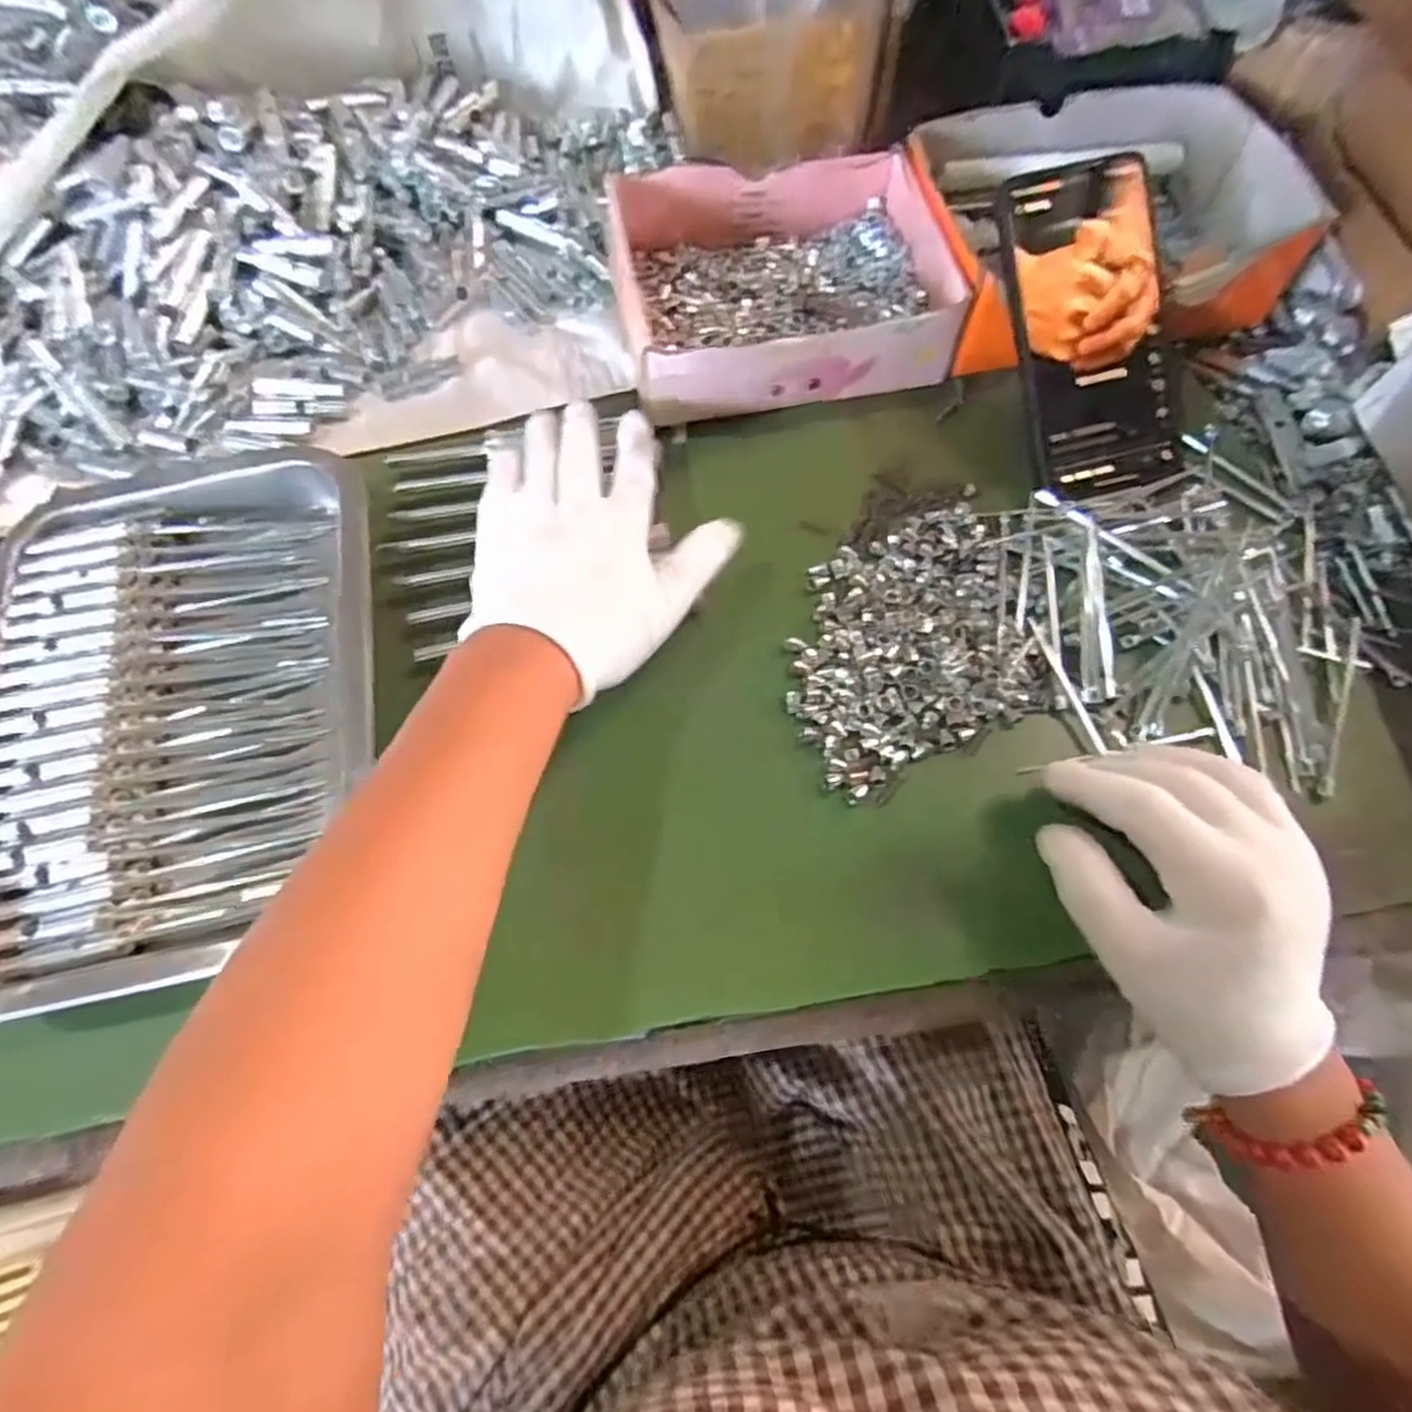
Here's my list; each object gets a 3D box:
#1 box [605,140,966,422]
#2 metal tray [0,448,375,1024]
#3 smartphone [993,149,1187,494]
[{"bbox_3d":[0.043,-0.240,0.432,0.178,0.051,0.141,-9,68,-1],"label":"box"},{"bbox_3d":[-0.249,-0.004,0.361,0.190,0.033,0.263,-11,68,-2],"label":"metal tray"},{"bbox_3d":[0.199,-0.193,0.390,0.076,0.016,0.158,-16,100,-6],"label":"smartphone"}]

